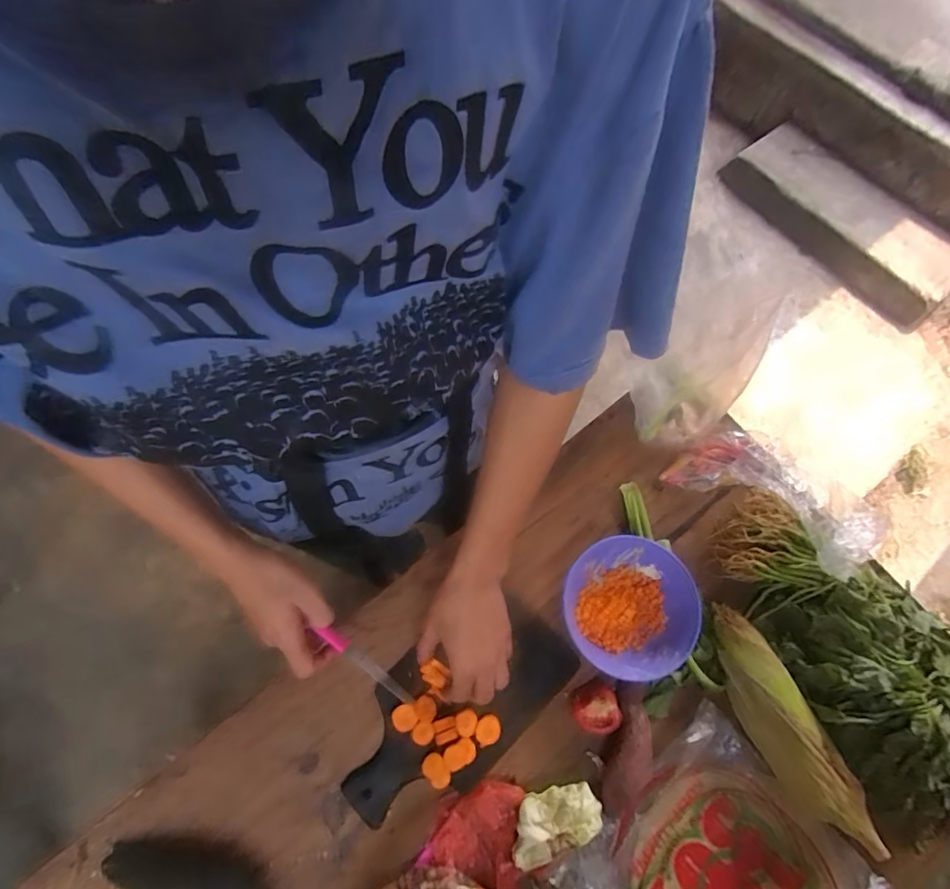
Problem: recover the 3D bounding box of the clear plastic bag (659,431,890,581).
[{"bbox_3d":[0.346,0.058,0.599,0.226,0.064,0.105,33,70,25],"label":"clear plastic bag"}]

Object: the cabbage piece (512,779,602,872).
[{"bbox_3d":[0.076,0.367,0.502,0.093,0.054,0.050,-28,72,-13],"label":"cabbage piece"}]

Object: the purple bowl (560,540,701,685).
[{"bbox_3d":[0.169,0.182,0.578,0.136,0.053,0.145,1,68,-2],"label":"purple bowl"}]

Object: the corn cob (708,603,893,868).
[{"bbox_3d":[0.324,0.299,0.541,0.061,0.059,0.264,-24,71,-11],"label":"corn cob"}]

